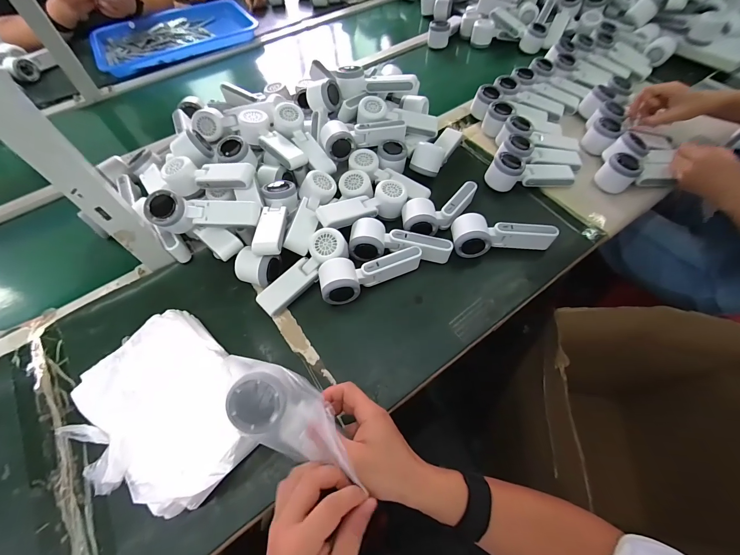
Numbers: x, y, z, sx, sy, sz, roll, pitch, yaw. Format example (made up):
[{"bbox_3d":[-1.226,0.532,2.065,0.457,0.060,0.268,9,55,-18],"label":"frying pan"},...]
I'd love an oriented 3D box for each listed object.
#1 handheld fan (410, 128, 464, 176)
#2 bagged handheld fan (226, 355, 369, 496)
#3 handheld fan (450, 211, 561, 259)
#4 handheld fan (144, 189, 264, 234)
[{"bbox_3d":[0.138,-0.271,0.645,0.061,0.046,0.148,26,64,16],"label":"handheld fan"},{"bbox_3d":[-0.081,0.140,0.322,0.139,0.046,0.073,26,68,10],"label":"bagged handheld fan"},{"bbox_3d":[0.222,-0.070,0.538,0.165,0.048,0.060,0,59,2],"label":"handheld fan"},{"bbox_3d":[-0.259,-0.102,0.500,0.158,0.045,0.050,-1,58,2],"label":"handheld fan"}]

